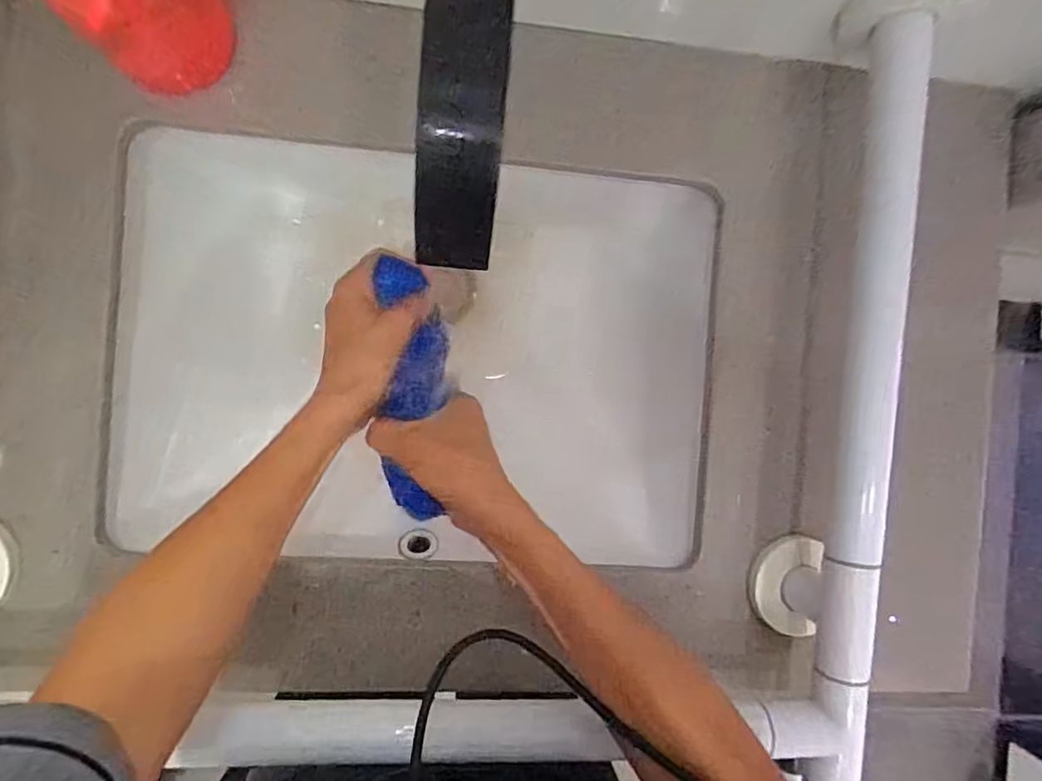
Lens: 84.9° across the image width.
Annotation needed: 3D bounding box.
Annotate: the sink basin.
[{"bbox_3d":[-0.077,-0.032,0.487,0.444,0.118,0.326,5,91,-7],"label":"sink basin"}]

